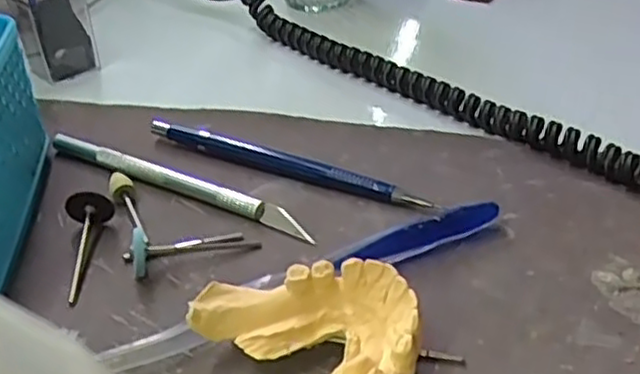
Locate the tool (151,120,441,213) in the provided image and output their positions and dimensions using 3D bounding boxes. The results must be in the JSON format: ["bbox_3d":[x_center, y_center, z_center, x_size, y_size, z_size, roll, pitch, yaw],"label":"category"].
[{"bbox_3d":[-0.016,-0.010,0.302,0.136,0.010,0.007,16,38,25],"label":"tool"}]

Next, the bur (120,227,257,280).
[{"bbox_3d":[-0.048,0.022,0.258,0.048,0.015,0.011,-4,32,-26],"label":"bur"}]

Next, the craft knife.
[{"bbox_3d":[-0.062,-0.003,0.295,0.136,0.008,0.008,17,39,26],"label":"craft knife"}]

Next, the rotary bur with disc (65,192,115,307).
[{"bbox_3d":[-0.084,0.021,0.257,0.017,0.016,0.045,-10,35,-11],"label":"rotary bur with disc"}]

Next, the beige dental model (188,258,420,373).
[{"bbox_3d":[0.001,0.047,0.203,0.053,0.027,0.069,-23,39,-27],"label":"beige dental model"}]

